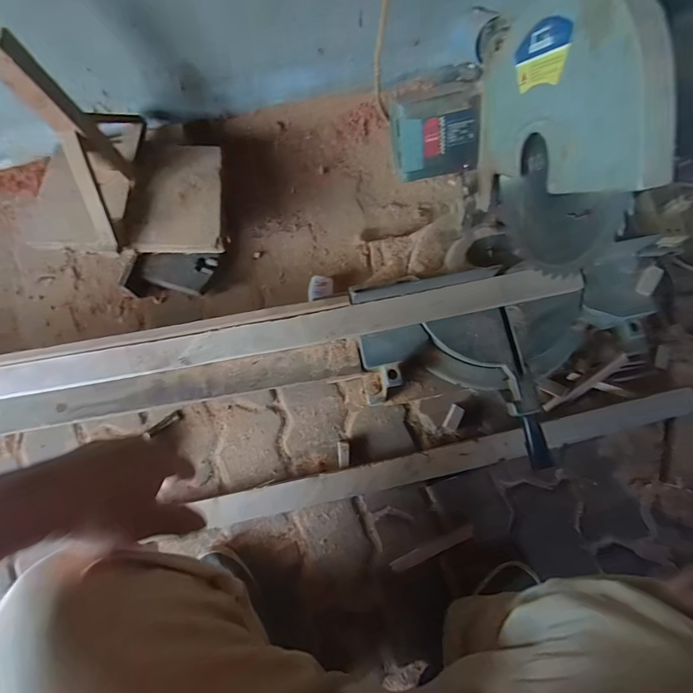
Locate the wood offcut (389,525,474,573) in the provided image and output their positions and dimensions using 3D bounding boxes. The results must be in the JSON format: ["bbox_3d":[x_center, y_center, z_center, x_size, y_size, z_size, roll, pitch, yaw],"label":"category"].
[{"bbox_3d":[0.138,0.323,0.608,0.139,0.009,0.022,-26,75,-1],"label":"wood offcut"}]

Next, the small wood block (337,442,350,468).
[{"bbox_3d":[-0.004,0.182,0.647,0.019,0.026,0.040,-4,79,0],"label":"small wood block"}]

